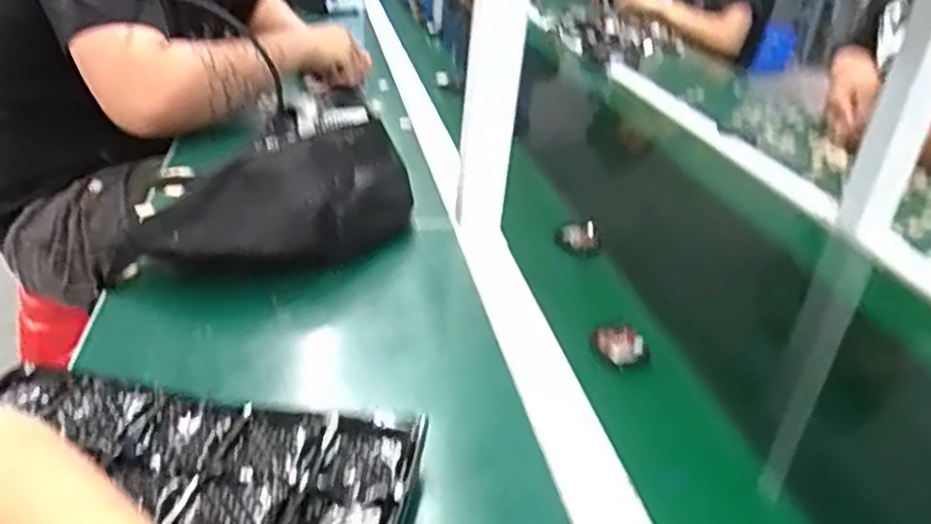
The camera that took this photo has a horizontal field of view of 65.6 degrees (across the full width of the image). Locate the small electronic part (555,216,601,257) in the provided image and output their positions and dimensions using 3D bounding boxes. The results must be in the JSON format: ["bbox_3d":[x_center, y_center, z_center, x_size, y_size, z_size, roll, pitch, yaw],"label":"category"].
[{"bbox_3d":[0.114,-0.025,0.727,0.044,0.031,0.022,12,30,10],"label":"small electronic part"}]

